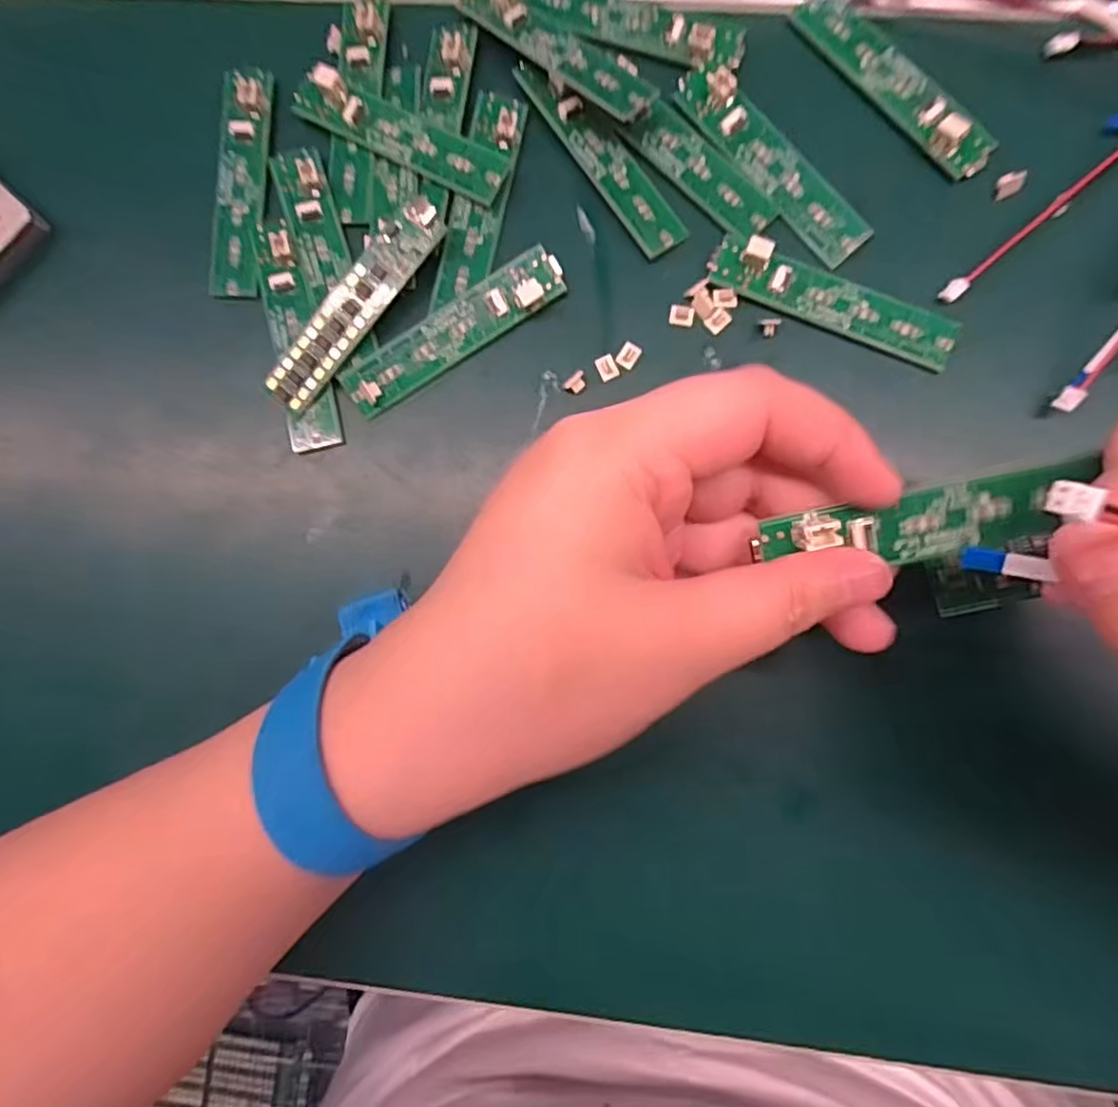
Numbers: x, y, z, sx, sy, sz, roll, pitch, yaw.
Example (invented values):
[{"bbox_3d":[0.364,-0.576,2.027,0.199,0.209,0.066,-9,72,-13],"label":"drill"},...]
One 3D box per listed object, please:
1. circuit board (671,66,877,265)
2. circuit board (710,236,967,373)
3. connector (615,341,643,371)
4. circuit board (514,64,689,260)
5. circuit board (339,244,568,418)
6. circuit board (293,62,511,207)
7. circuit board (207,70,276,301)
[{"bbox_3d":[0.072,-0.134,0.224,0.018,0.009,0.083,-40,84,0],"label":"circuit board"},{"bbox_3d":[0.092,-0.085,0.220,0.083,0.009,0.019,23,87,5],"label":"circuit board"},{"bbox_3d":[0.024,-0.068,0.228,0.006,0.004,0.009,33,88,5],"label":"connector"},{"bbox_3d":[0.015,-0.139,0.230,0.019,0.004,0.080,-34,84,0],"label":"circuit board"},{"bbox_3d":[-0.036,-0.076,0.227,0.082,0.009,0.018,-32,94,3],"label":"circuit board"},{"bbox_3d":[-0.056,-0.147,0.231,0.081,0.010,0.019,26,88,5],"label":"circuit board"},{"bbox_3d":[-0.114,-0.131,0.235,0.017,0.008,0.080,3,86,4],"label":"circuit board"}]

